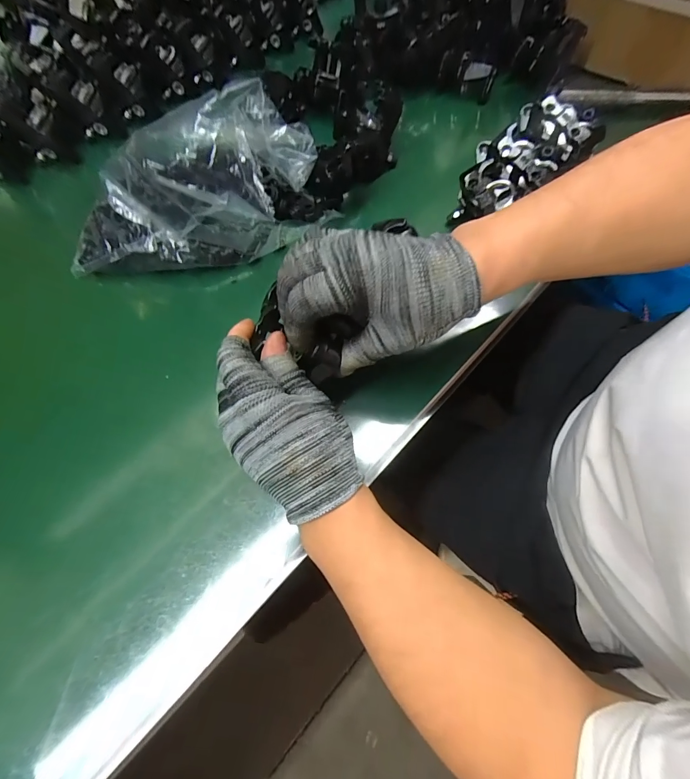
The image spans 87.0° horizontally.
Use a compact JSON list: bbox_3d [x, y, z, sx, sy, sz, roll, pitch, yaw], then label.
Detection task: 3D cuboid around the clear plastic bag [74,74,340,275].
[{"bbox_3d":[-0.152,-0.191,0.352,0.263,0.112,0.115,-16,65,-5],"label":"clear plastic bag"}]

